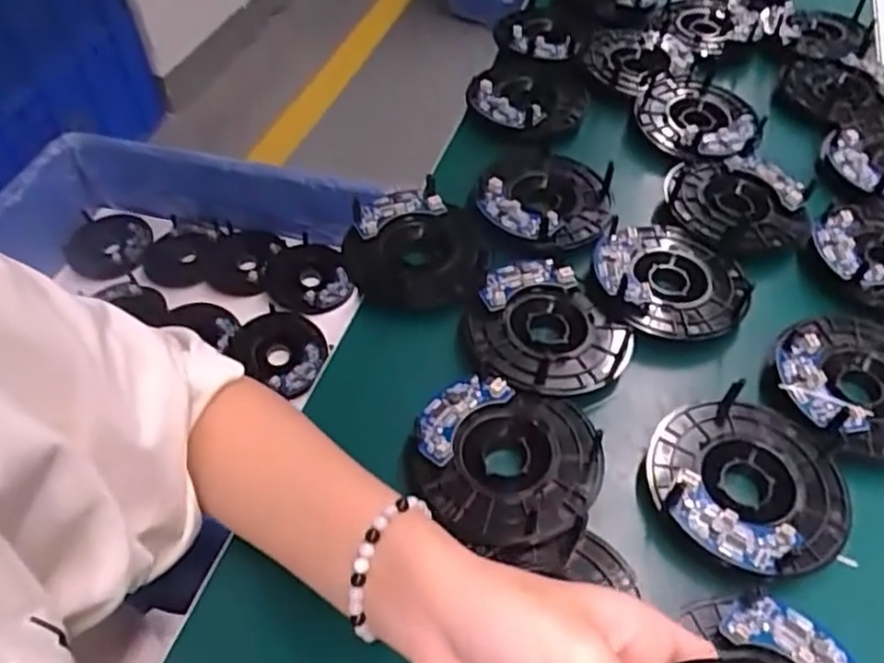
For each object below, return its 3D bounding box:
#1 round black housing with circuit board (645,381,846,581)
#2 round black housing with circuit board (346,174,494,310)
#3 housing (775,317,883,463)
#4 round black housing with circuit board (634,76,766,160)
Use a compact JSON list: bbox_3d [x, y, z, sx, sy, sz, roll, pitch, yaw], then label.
[{"bbox_3d":[0.164,0.076,0.363,0.099,0.016,0.101,1,51,-1],"label":"round black housing with circuit board"},{"bbox_3d":[-0.017,-0.059,0.476,0.098,0.027,0.090,8,51,5],"label":"round black housing with circuit board"},{"bbox_3d":[0.252,0.028,0.403,0.110,0.017,0.096,-16,53,-14],"label":"housing"},{"bbox_3d":[0.212,-0.181,0.566,0.096,0.021,0.117,7,51,4],"label":"round black housing with circuit board"}]

